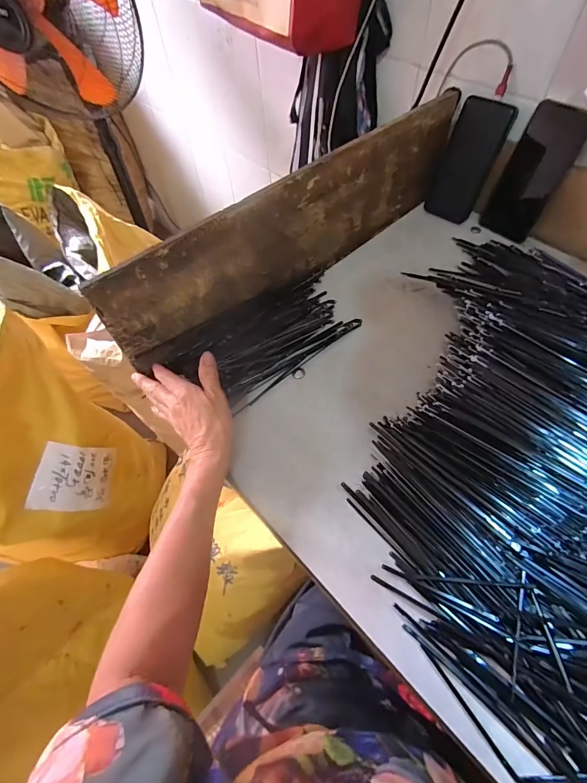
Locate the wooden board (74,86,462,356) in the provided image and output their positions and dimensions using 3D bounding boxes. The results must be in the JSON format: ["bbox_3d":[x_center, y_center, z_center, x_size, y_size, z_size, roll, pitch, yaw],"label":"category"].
[{"bbox_3d":[0.018,-0.218,0.503,0.552,0.153,0.022,-39,64,-18],"label":"wooden board"}]

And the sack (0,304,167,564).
[{"bbox_3d":[-0.577,0.125,0.763,0.329,0.496,0.377,6,59,8],"label":"sack"}]

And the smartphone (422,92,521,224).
[{"bbox_3d":[0.266,-0.349,0.580,0.082,0.159,0.014,28,47,17],"label":"smartphone"}]

